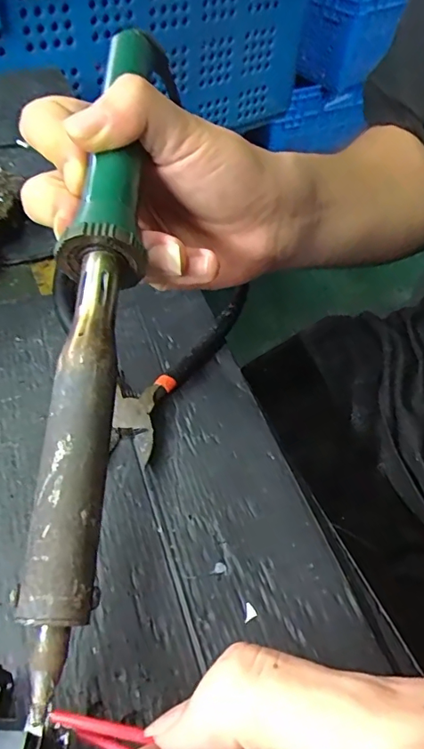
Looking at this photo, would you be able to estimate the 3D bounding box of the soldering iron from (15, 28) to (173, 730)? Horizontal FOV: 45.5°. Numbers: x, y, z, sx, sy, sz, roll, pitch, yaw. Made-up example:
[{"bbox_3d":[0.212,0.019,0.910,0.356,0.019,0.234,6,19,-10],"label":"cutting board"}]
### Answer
[{"bbox_3d":[-0.039,-0.039,0.182,0.025,0.024,0.264,3,65,-3],"label":"soldering iron"}]

